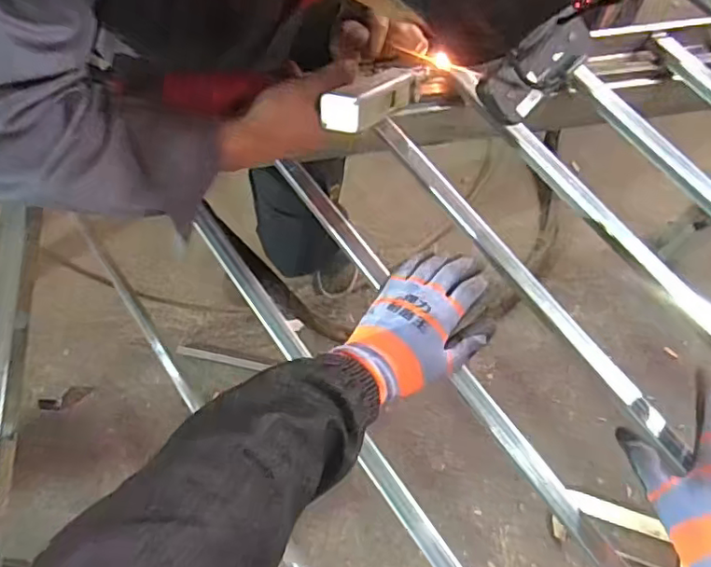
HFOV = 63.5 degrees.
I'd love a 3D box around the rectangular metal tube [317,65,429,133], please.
[{"bbox_3d":[0.024,-0.185,0.560,0.039,0.038,0.139,37,45,13],"label":"rectangular metal tube"}]

